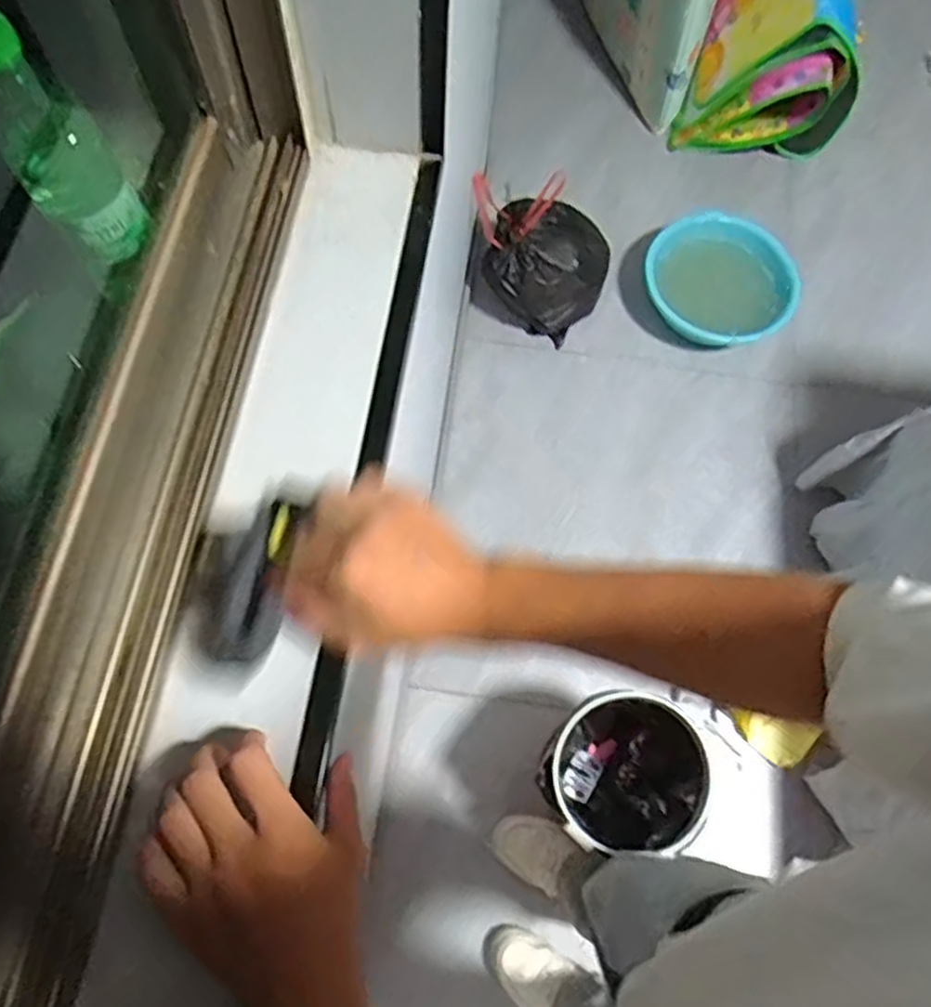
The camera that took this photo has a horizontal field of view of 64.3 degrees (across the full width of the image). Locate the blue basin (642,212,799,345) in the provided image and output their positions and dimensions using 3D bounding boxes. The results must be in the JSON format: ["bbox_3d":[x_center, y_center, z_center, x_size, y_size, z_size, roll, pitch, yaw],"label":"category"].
[{"bbox_3d":[0.596,-0.520,1.721,0.346,0.117,0.301,33,72,9],"label":"blue basin"}]

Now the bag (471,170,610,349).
[{"bbox_3d":[0.172,-0.567,1.620,0.296,0.305,0.260,17,70,4],"label":"bag"}]

